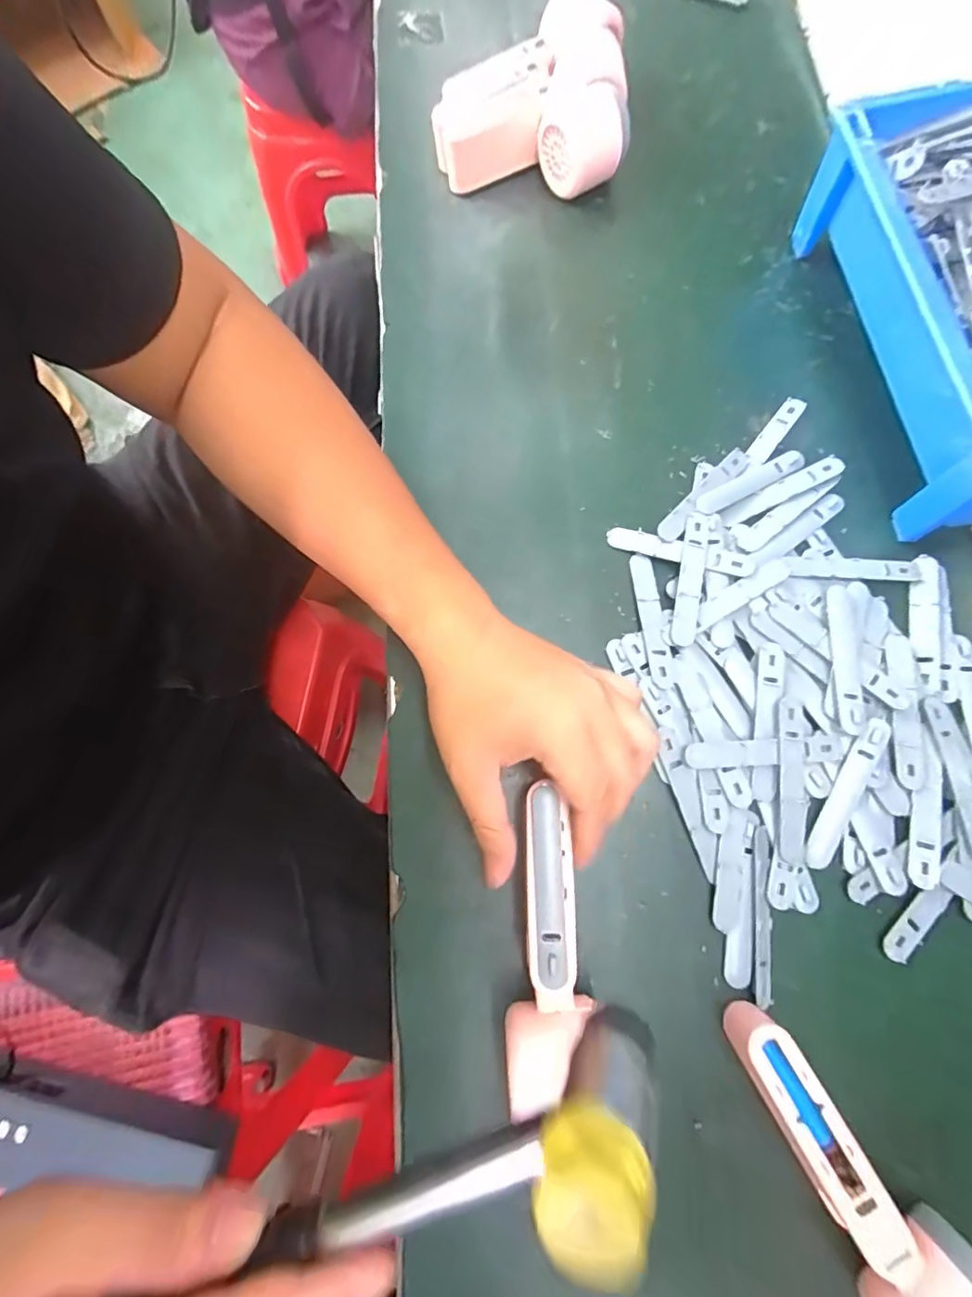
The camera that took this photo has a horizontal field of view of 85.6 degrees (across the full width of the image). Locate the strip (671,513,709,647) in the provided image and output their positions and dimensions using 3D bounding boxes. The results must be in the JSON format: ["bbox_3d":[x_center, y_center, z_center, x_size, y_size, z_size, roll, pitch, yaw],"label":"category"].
[{"bbox_3d":[0.136,-0.046,0.348,0.015,0.006,0.093,12,76,3],"label":"strip"}]

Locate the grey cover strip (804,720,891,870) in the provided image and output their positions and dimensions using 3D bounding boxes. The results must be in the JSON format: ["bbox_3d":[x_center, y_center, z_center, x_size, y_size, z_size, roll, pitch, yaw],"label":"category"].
[{"bbox_3d":[0.213,0.086,0.311,0.016,0.004,0.094,26,88,7],"label":"grey cover strip"}]

